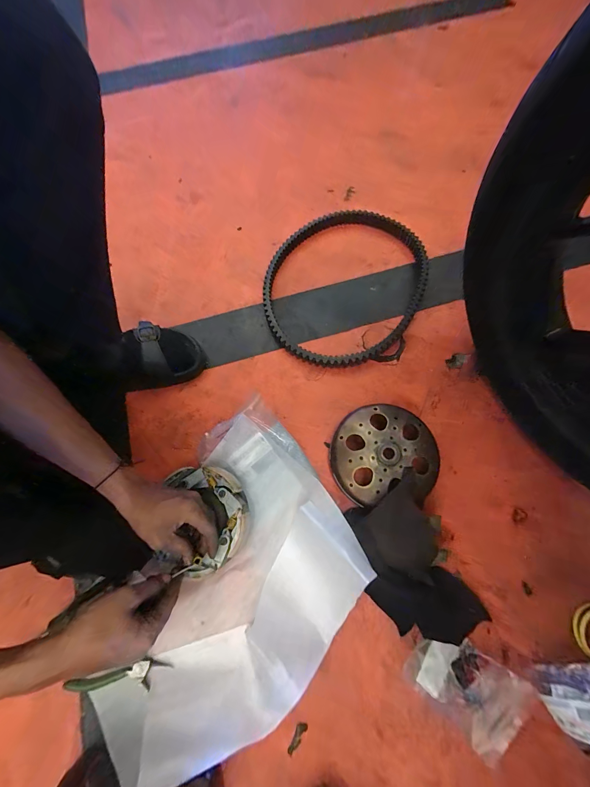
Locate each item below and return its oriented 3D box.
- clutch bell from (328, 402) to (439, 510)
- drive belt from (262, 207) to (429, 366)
[{"bbox_3d":[0.129,0.089,0.437,0.149,0.049,0.136,-2,72,1],"label":"clutch bell"},{"bbox_3d":[0.089,-0.208,0.548,0.282,0.027,0.338,24,75,9],"label":"drive belt"}]

